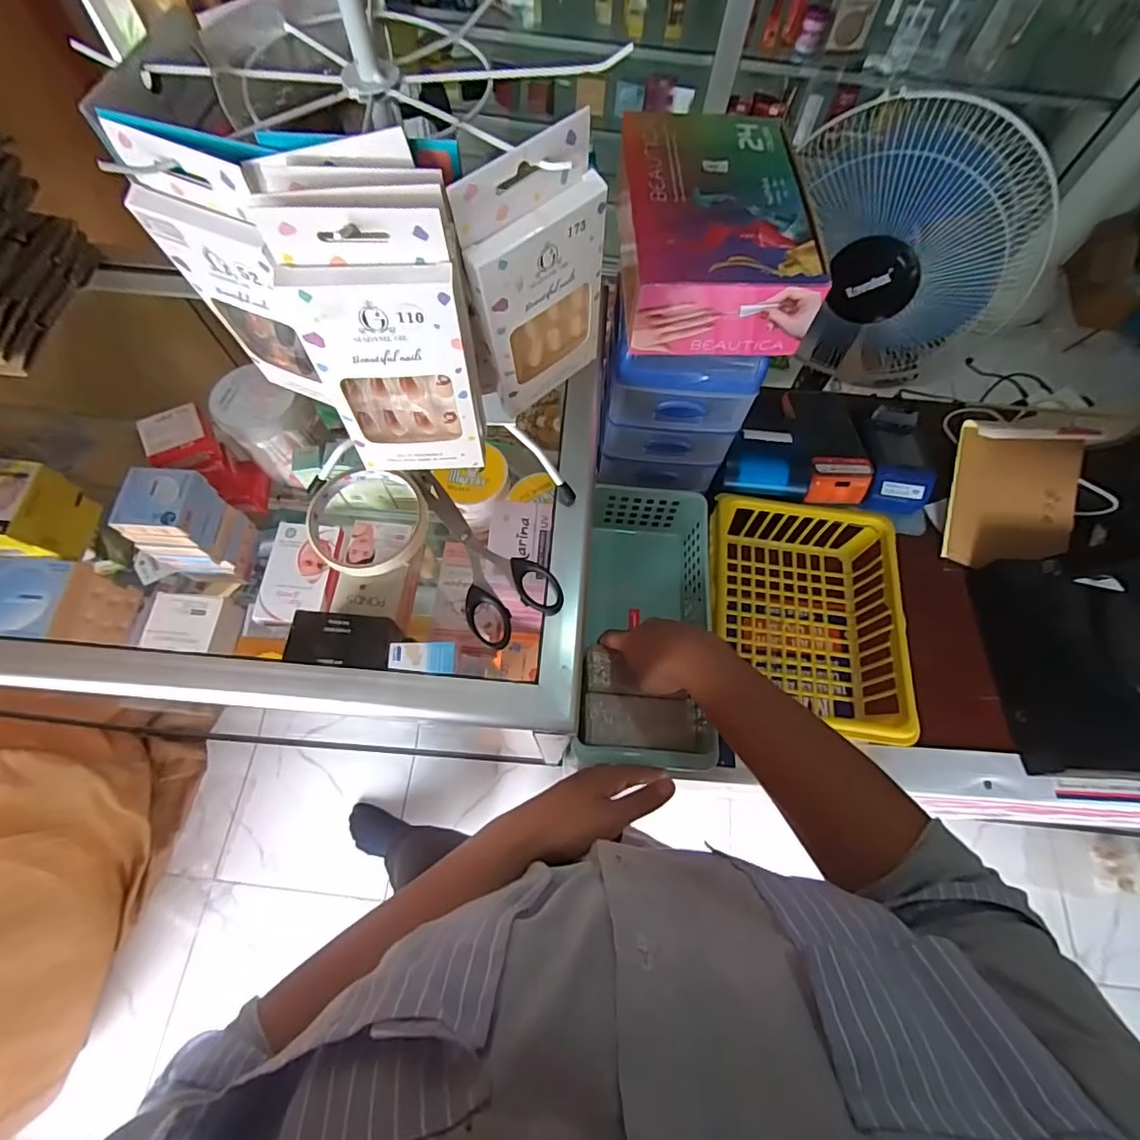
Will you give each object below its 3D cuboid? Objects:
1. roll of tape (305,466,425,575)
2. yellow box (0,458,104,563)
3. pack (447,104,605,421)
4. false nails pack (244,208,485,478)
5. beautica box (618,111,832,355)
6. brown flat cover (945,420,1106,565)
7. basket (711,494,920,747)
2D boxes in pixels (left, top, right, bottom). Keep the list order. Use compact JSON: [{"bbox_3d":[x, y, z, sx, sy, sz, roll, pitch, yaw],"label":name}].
[{"bbox_3d":[-0.147,-0.036,0.394,0.084,0.015,0.083,1,68,-2],"label":"roll of tape"},{"bbox_3d":[-0.589,-0.059,0.573,0.085,0.091,0.090,6,67,0],"label":"yellow box"},{"bbox_3d":[-0.015,-0.136,0.268,0.075,0.135,0.016,-36,73,-15],"label":"pack"},{"bbox_3d":[-0.080,-0.095,0.251,0.069,0.133,0.022,-2,68,-3],"label":"false nails pack"},{"bbox_3d":[0.114,-0.282,0.448,0.148,0.063,0.203,1,68,-2],"label":"beautica box"},{"bbox_3d":[0.544,-0.088,0.654,0.143,0.018,0.164,6,100,2],"label":"brown flat cover"},{"bbox_3d":[0.251,0.053,0.602,0.199,0.081,0.247,8,68,1],"label":"basket"}]

